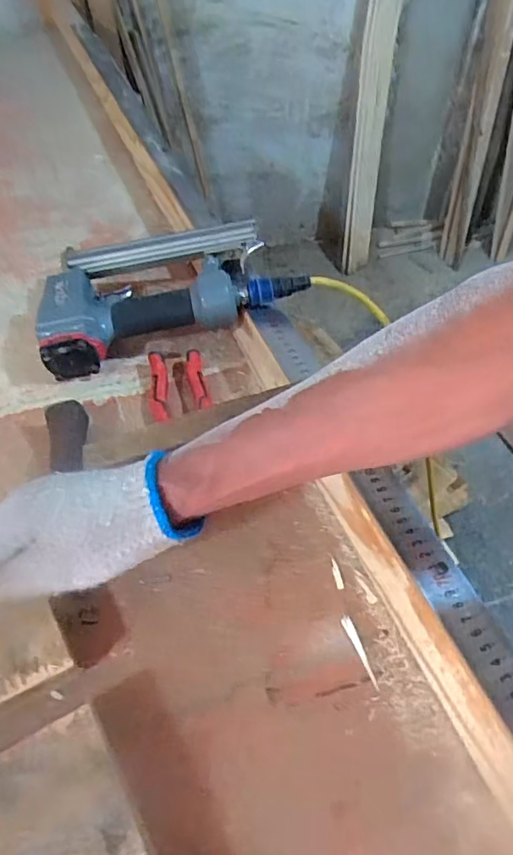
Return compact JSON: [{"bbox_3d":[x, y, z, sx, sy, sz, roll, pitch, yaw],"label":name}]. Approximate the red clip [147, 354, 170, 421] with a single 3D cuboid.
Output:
[{"bbox_3d":[-0.096,-0.034,0.542,0.018,0.026,0.091,-4,49,-9],"label":"red clip"}]

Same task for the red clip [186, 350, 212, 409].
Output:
[{"bbox_3d":[-0.059,-0.048,0.556,0.015,0.021,0.070,-8,50,-13],"label":"red clip"}]

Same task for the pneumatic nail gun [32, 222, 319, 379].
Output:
[{"bbox_3d":[-0.101,-0.148,0.599,0.264,0.091,0.152,-12,51,-16],"label":"pneumatic nail gun"}]

